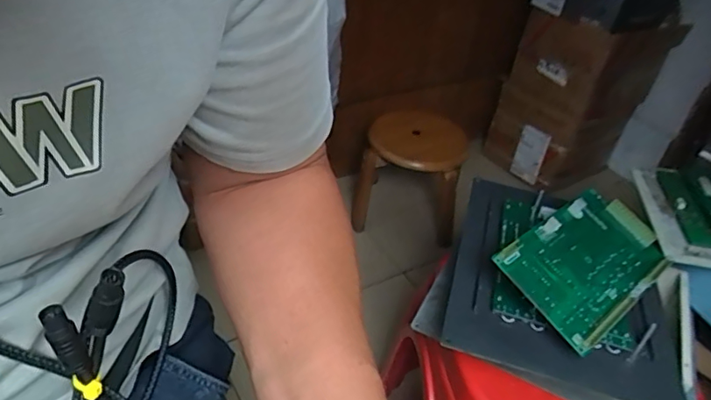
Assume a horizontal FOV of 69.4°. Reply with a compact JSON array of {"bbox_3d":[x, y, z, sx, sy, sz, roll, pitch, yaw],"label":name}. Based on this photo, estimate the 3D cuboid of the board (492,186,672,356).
[{"bbox_3d":[0.242,0.062,0.534,0.195,0.013,0.115,-28,67,-31],"label":"board"}]

